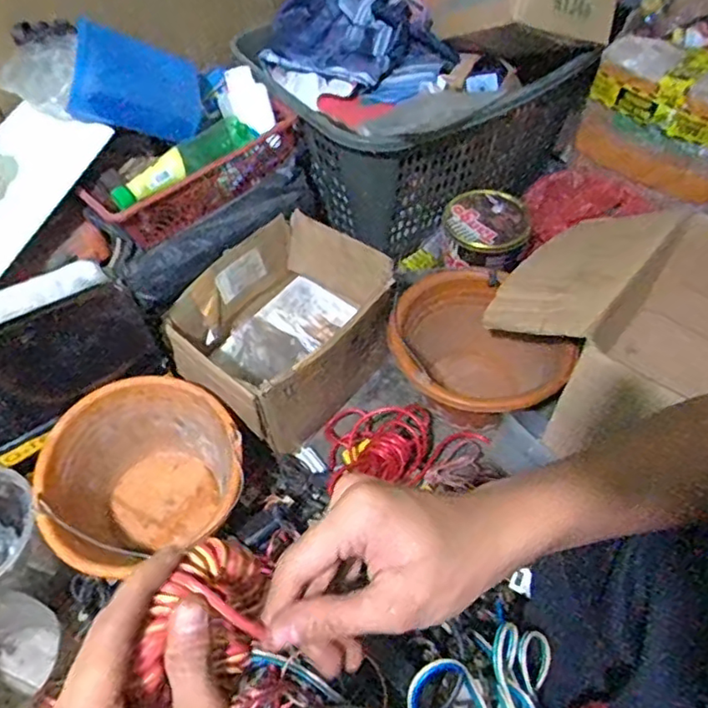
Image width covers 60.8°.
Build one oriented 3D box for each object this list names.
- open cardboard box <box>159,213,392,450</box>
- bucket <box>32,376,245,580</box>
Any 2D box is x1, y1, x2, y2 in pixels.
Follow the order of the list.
[{"bbox_3d":[-0.102,-0.035,0.931,0.253,0.165,0.299,31,61,22],"label":"open cardboard box"},{"bbox_3d":[-0.273,0.180,0.832,0.243,0.195,0.216,-26,57,-15],"label":"bucket"}]

